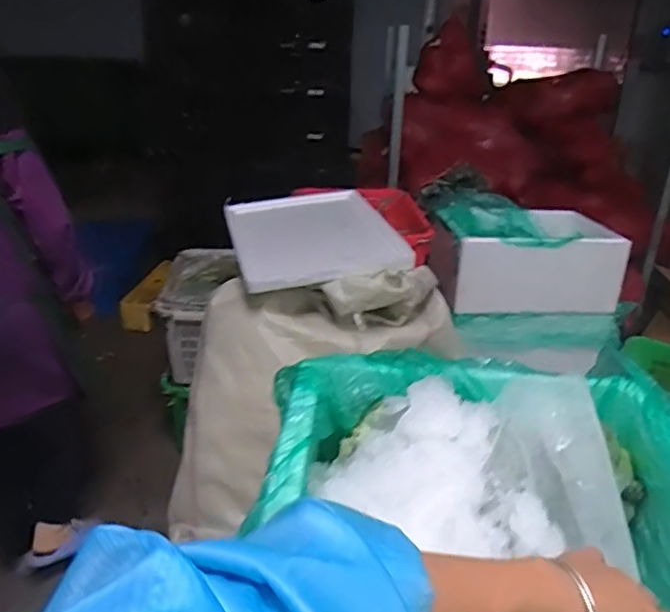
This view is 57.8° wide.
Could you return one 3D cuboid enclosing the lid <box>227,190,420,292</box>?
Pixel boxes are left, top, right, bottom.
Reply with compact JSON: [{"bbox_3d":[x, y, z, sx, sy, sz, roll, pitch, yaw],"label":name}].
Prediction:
[{"bbox_3d":[-0.063,-0.198,1.629,0.416,0.066,0.515,-15,36,-13],"label":"lid"}]

